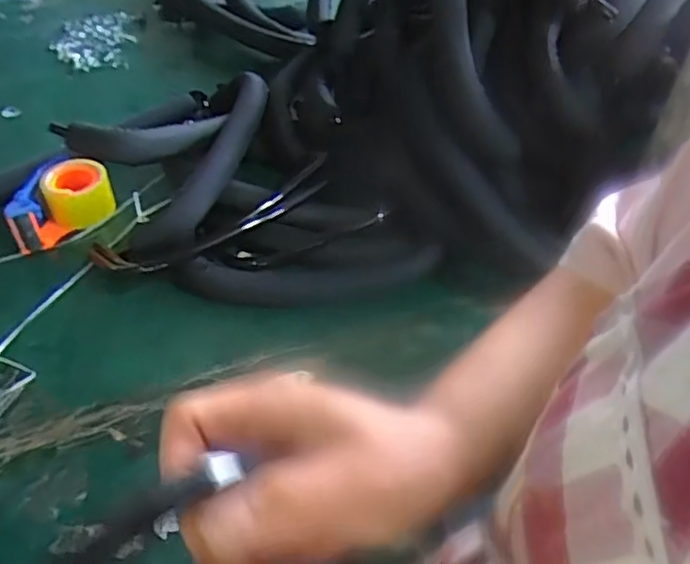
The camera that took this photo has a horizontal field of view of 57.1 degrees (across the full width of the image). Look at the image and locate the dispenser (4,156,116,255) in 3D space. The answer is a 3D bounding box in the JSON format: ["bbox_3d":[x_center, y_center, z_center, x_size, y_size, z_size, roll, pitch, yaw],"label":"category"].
[{"bbox_3d":[-0.415,-0.120,0.902,0.080,0.075,0.156,33,55,26],"label":"dispenser"}]

